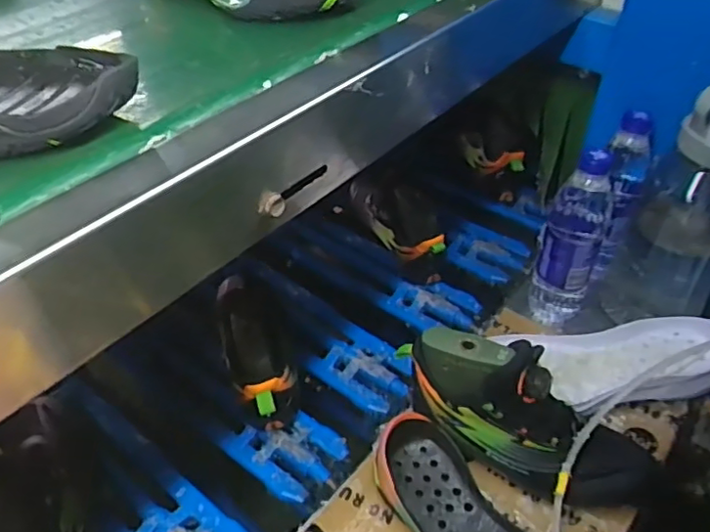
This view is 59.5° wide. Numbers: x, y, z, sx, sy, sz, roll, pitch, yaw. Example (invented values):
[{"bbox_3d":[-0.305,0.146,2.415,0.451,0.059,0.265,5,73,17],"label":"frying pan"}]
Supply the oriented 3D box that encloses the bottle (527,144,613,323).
[{"bbox_3d":[0.245,-0.021,0.709,0.067,0.243,0.053,18,45,17],"label":"bottle"}]

